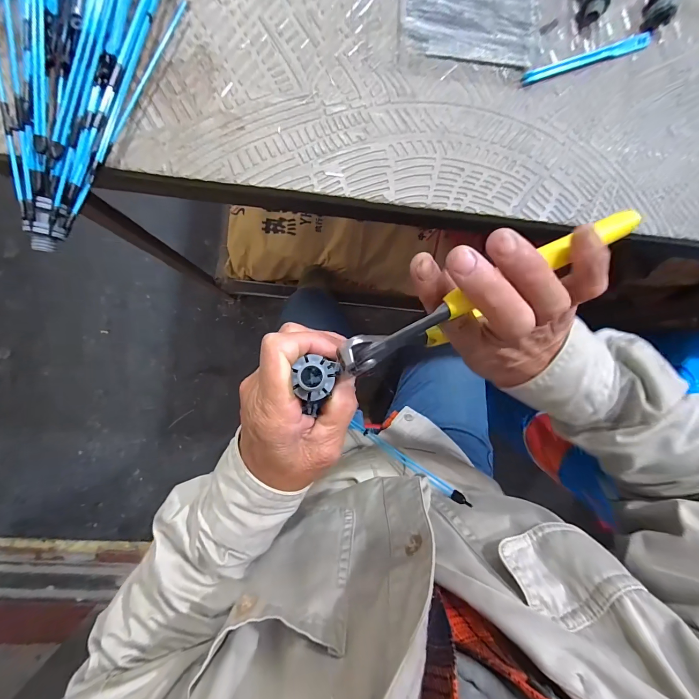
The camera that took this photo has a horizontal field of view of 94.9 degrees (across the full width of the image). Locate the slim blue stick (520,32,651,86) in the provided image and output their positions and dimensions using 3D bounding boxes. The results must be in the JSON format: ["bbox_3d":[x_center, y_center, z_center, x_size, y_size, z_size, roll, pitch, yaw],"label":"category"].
[{"bbox_3d":[0.229,-0.279,0.309,0.138,0.005,0.015,-21,92,-4],"label":"slim blue stick"}]

